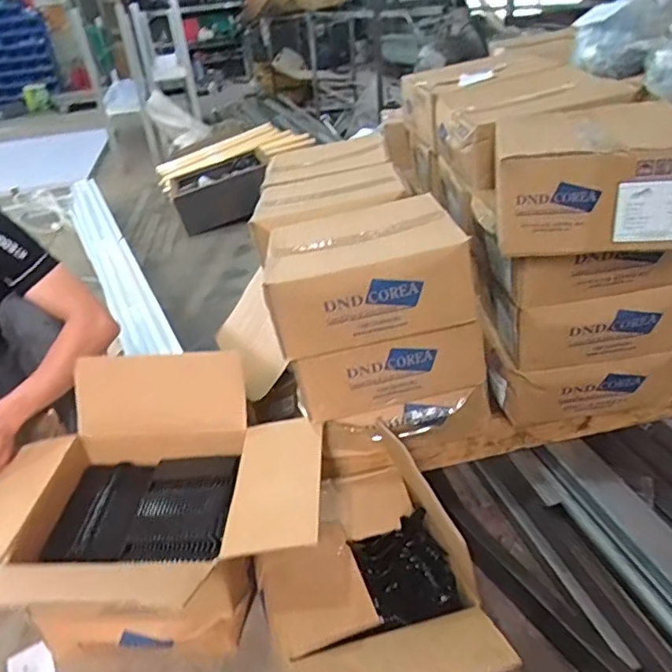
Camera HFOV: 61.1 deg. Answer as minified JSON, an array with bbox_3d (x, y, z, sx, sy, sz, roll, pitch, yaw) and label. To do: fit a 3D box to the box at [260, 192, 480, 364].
[{"bbox_3d":[0.047,-0.101,0.928,0.301,0.152,0.231,-8,29,-3],"label":"box"}]

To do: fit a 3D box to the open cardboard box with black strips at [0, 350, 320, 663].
[{"bbox_3d":[-0.290,0.317,0.905,0.532,0.383,0.436,-5,29,2],"label":"open cardboard box with black strips"}]

